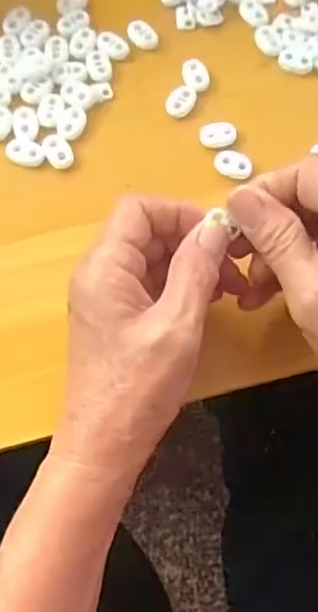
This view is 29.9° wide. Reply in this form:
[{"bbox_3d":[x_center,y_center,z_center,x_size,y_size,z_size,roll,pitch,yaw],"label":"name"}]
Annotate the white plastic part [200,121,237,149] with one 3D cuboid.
[{"bbox_3d":[0.036,-0.106,0.365,0.022,0.006,0.016,-9,72,-6],"label":"white plastic part"}]

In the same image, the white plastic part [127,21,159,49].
[{"bbox_3d":[-0.011,-0.177,0.388,0.016,0.004,0.023,-36,76,-13],"label":"white plastic part"}]

